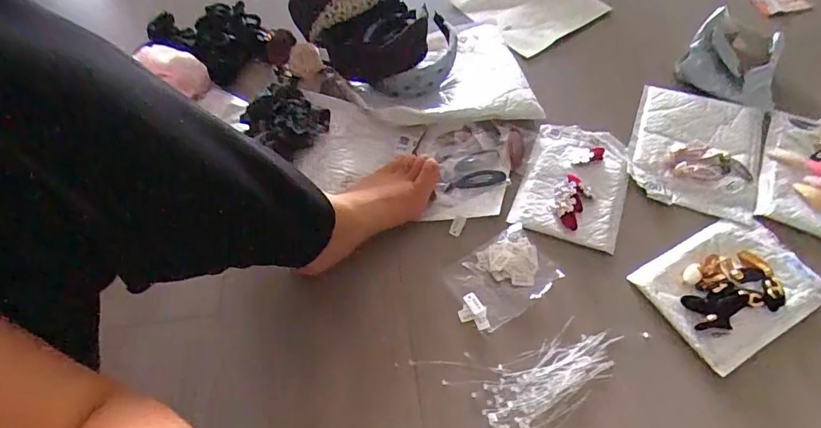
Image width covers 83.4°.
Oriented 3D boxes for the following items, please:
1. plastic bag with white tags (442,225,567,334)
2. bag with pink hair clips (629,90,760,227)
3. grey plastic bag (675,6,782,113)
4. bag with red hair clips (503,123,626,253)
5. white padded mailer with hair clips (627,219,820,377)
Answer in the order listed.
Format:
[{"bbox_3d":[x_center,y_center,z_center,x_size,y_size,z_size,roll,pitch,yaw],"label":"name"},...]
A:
[{"bbox_3d":[0.100,0.070,0.510,0.118,0.010,0.083,-31,61,-16],"label":"plastic bag with white tags"},{"bbox_3d":[0.369,-0.086,0.602,0.150,0.010,0.191,20,61,16],"label":"bag with pink hair clips"},{"bbox_3d":[0.468,-0.228,0.660,0.124,0.032,0.161,29,63,20],"label":"grey plastic bag"},{"bbox_3d":[0.206,-0.048,0.575,0.120,0.017,0.179,17,60,14],"label":"bag with red hair clips"},{"bbox_3d":[0.344,0.075,0.494,0.173,0.009,0.124,-27,60,-13],"label":"white padded mailer with hair clips"}]

